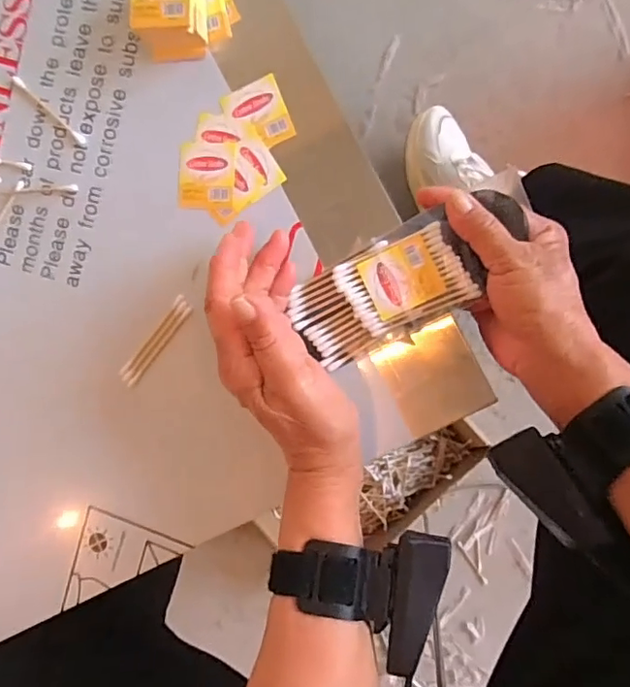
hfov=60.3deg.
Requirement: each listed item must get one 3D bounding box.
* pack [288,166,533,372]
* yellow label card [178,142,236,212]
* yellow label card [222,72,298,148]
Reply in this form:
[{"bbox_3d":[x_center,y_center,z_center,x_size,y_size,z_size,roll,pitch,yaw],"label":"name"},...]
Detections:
[{"bbox_3d":[0.061,-0.043,0.340,0.151,0.010,0.060,-27,89,9],"label":"pack"},{"bbox_3d":[-0.072,-0.112,0.364,0.039,0.004,0.043,6,99,8],"label":"yellow label card"},{"bbox_3d":[-0.037,-0.149,0.354,0.037,0.004,0.044,-24,89,9],"label":"yellow label card"}]

